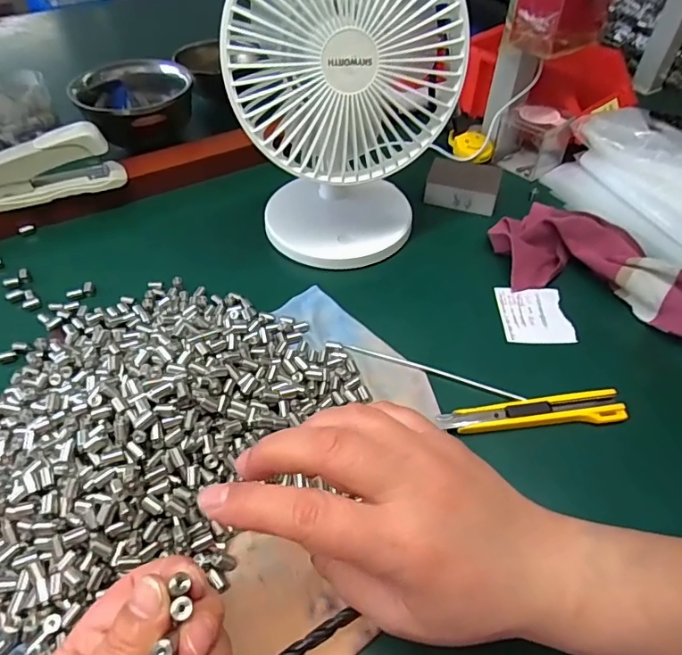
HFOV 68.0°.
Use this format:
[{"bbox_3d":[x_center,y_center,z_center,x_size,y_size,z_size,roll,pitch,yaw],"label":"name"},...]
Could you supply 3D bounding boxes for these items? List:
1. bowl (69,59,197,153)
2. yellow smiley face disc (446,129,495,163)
[{"bbox_3d":[-0.229,-0.244,0.558,0.106,0.064,0.114,1,47,-1],"label":"bowl"},{"bbox_3d":[0.143,-0.207,0.563,0.038,0.020,0.055,-11,49,-12],"label":"yellow smiley face disc"}]

